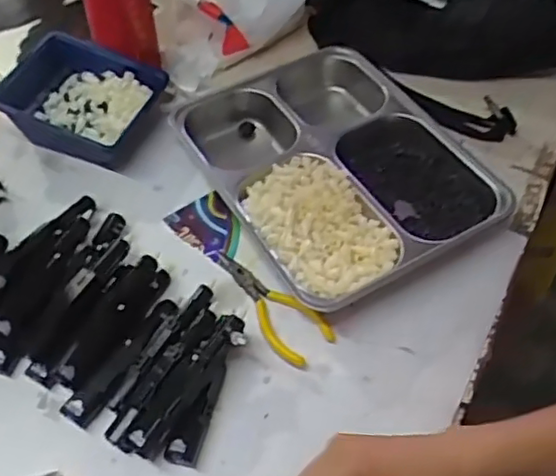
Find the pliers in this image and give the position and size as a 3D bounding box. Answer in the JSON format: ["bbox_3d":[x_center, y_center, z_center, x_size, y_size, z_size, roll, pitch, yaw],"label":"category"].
[{"bbox_3d":[-0.012,0.059,0.539,0.123,0.009,0.044,36,79,19],"label":"pliers"}]

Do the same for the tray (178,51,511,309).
[{"bbox_3d":[0.044,-0.076,0.617,0.222,0.042,0.299,-27,57,-18],"label":"tray"}]

